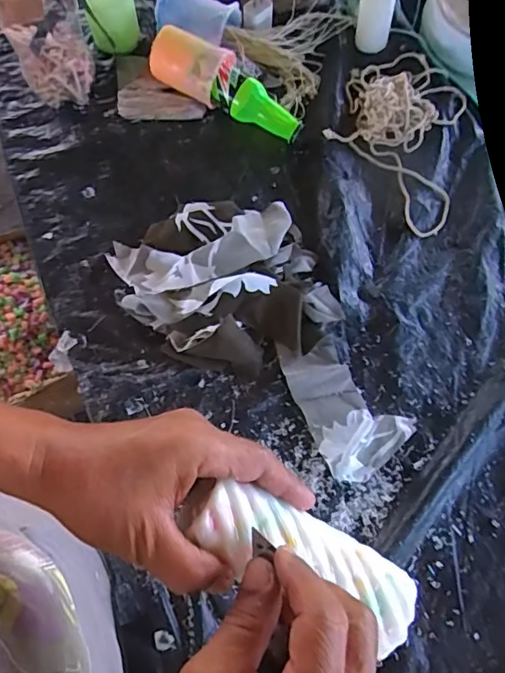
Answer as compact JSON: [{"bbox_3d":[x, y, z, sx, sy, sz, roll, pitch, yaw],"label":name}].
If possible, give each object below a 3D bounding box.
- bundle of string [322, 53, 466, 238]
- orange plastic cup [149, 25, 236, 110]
[{"bbox_3d":[0.192,-0.281,0.654,0.169,0.042,0.287,14,69,5],"label":"bundle of string"},{"bbox_3d":[-0.084,-0.365,0.670,0.103,0.076,0.063,26,71,9],"label":"orange plastic cup"}]

